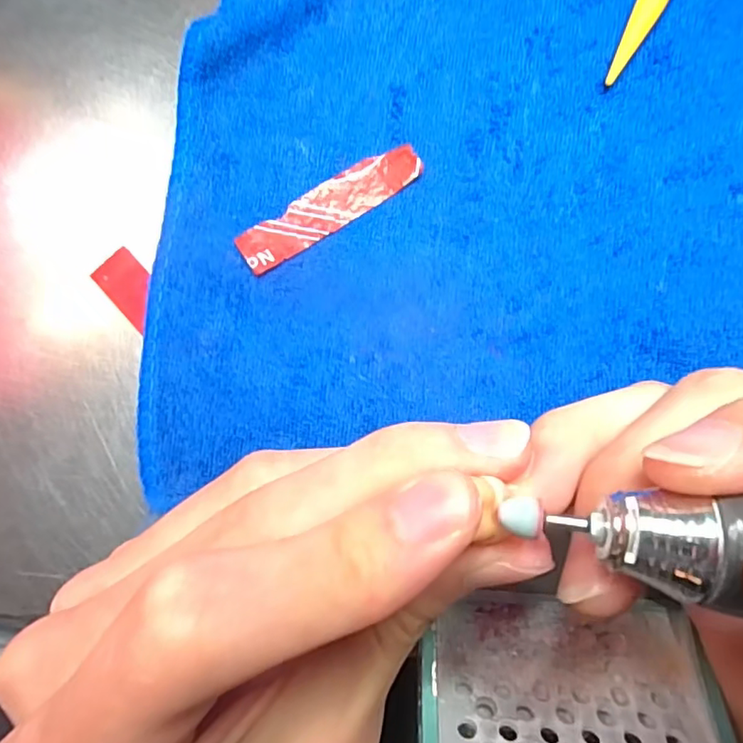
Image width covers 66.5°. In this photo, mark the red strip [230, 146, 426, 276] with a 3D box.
[{"bbox_3d":[-0.013,-0.050,0.170,0.058,0.004,0.015,-32,82,-3],"label":"red strip"}]

